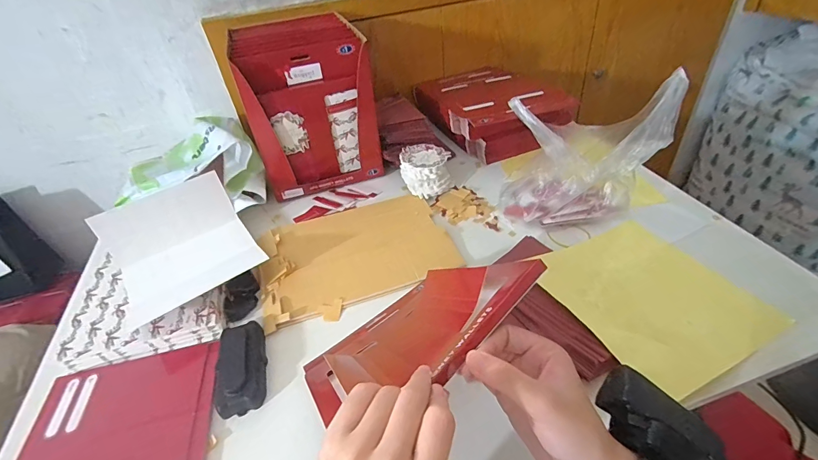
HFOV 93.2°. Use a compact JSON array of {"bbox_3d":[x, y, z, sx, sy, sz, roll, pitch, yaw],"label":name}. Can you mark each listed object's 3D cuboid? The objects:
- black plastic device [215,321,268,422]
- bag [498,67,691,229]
[{"bbox_3d":[-0.193,0.154,0.443,0.052,0.026,0.105,-16,40,-10],"label":"black plastic device"},{"bbox_3d":[0.239,-0.098,0.545,0.198,0.188,0.115,10,43,20],"label":"bag"}]

